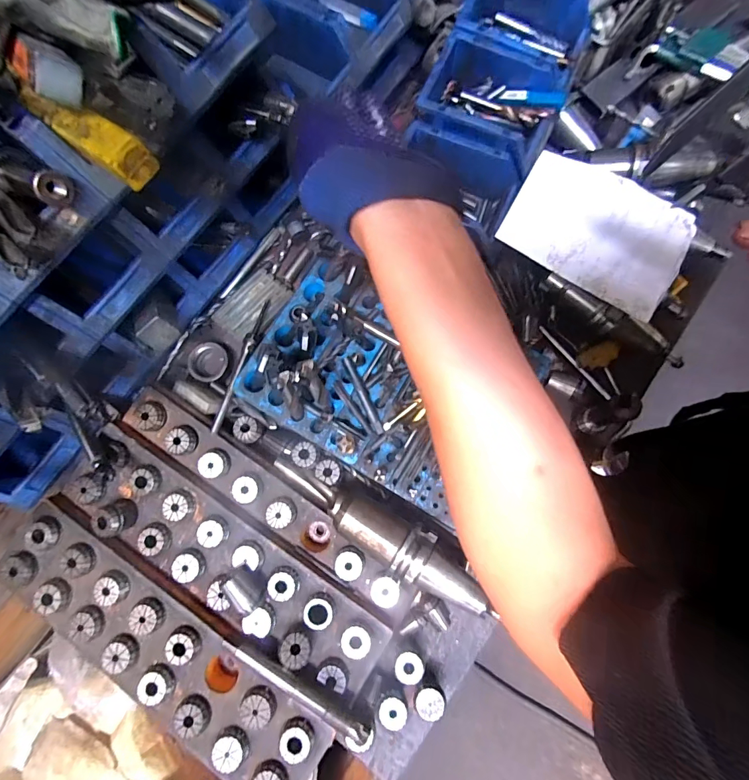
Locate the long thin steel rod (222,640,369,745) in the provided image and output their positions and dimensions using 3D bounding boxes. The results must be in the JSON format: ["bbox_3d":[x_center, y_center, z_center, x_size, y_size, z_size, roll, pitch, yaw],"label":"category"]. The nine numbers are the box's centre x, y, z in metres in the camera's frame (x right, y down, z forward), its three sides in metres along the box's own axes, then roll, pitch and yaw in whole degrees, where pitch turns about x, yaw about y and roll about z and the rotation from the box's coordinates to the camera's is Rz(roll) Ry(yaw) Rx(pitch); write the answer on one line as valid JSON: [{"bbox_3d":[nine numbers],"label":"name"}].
[{"bbox_3d":[-0.075,0.279,0.382,0.153,0.016,0.017,29,80,6],"label":"long thin steel rod"}]

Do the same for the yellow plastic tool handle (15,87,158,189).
[{"bbox_3d":[-0.207,-0.181,0.290,0.104,0.024,0.028,32,80,7],"label":"yellow plastic tool handle"}]

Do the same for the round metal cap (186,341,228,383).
[{"bbox_3d":[-0.206,-0.035,0.502,0.043,0.019,0.048,9,78,3],"label":"round metal cap"}]

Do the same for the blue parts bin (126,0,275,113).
[{"bbox_3d":[-0.183,-0.323,0.336,0.162,0.059,0.112,36,81,7],"label":"blue parts bin"}]

